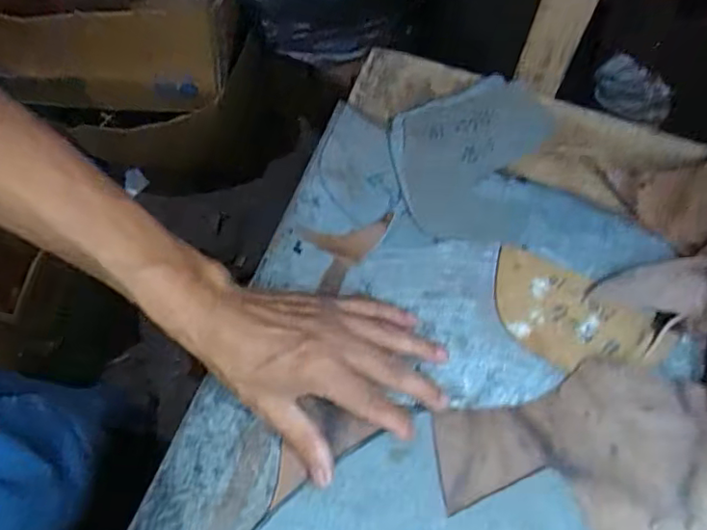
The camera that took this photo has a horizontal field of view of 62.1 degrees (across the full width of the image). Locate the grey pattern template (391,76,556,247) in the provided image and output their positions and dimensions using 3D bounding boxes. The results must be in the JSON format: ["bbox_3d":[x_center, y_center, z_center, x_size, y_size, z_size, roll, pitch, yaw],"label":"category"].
[{"bbox_3d":[0.088,-0.090,0.461,0.113,0.010,0.147,21,75,5],"label":"grey pattern template"}]

